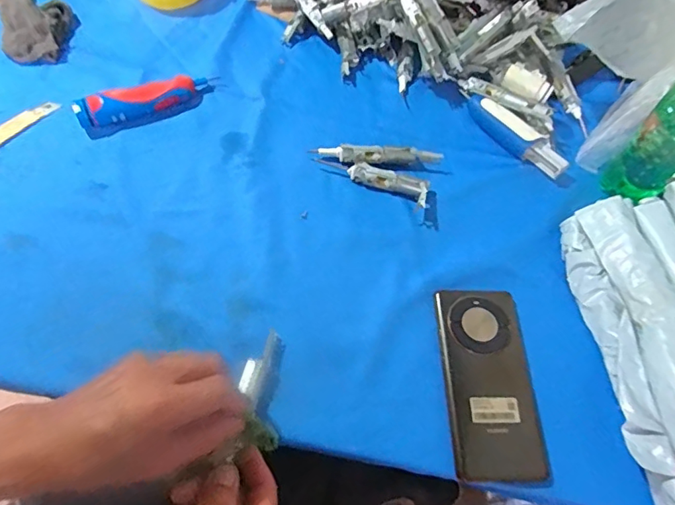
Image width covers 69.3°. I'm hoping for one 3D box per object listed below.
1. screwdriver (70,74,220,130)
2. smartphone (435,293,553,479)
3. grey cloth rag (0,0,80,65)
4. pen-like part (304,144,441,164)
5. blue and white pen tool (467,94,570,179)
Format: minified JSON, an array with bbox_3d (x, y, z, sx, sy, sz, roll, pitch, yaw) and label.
[{"bbox_3d":[-0.211,-0.172,0.539,0.148,0.031,0.027,-24,64,-13],"label":"screwdriver"},{"bbox_3d":[0.132,0.109,0.424,0.075,0.009,0.163,1,60,-5],"label":"smartphone"},{"bbox_3d":[-0.361,-0.272,0.585,0.080,0.042,0.092,-10,62,-10],"label":"grey cloth rag"},{"bbox_3d":[0.043,-0.106,0.534,0.139,0.015,0.021,3,60,-4],"label":"pen-like part"},{"bbox_3d":[0.204,-0.135,0.558,0.029,0.022,0.133,-37,70,-23],"label":"blue and white pen tool"}]

